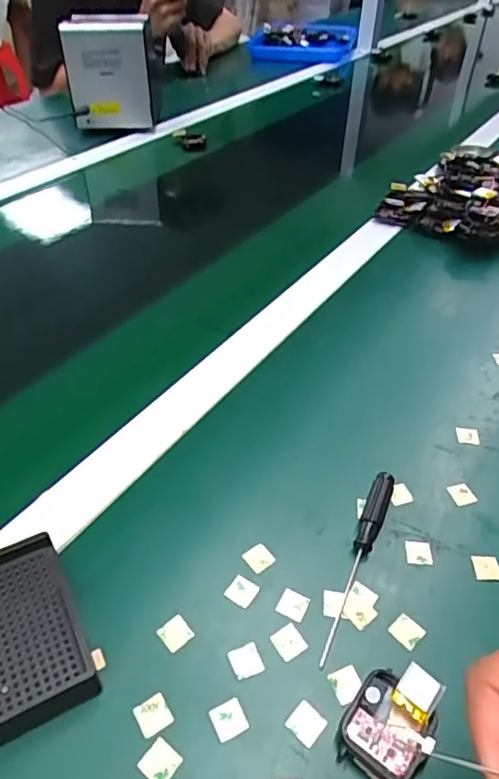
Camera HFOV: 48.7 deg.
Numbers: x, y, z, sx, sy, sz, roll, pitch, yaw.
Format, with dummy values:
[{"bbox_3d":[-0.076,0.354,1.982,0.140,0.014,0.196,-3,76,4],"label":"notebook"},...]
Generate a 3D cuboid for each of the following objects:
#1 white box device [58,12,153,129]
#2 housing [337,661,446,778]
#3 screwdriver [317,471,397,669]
[{"bbox_3d":[-0.219,-0.498,0.884,0.132,0.156,0.093,-4,42,-6],"label":"white box device"},{"bbox_3d":[0.069,0.159,0.267,0.037,0.018,0.050,25,47,24],"label":"housing"},{"bbox_3d":[0.066,0.102,0.332,0.014,0.015,0.129,18,44,17],"label":"screwdriver"}]

